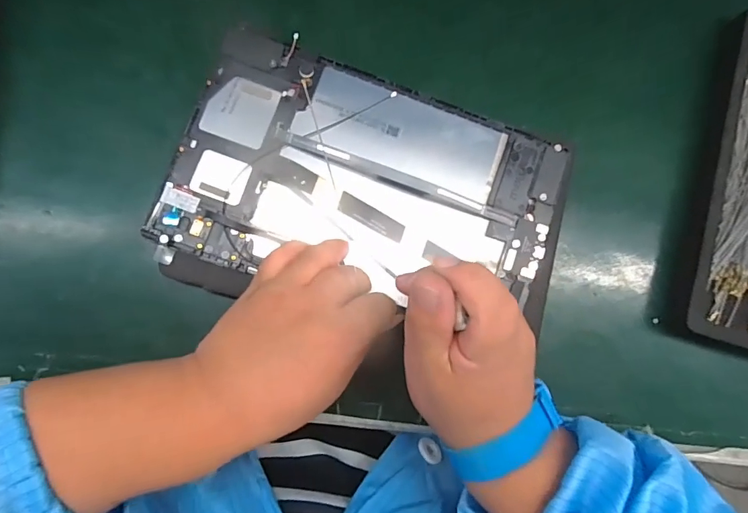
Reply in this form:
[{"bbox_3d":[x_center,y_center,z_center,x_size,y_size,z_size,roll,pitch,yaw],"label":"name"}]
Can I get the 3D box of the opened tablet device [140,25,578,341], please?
[{"bbox_3d":[0.000,-0.035,0.285,0.247,0.012,0.156,18,82,-2],"label":"opened tablet device"}]

